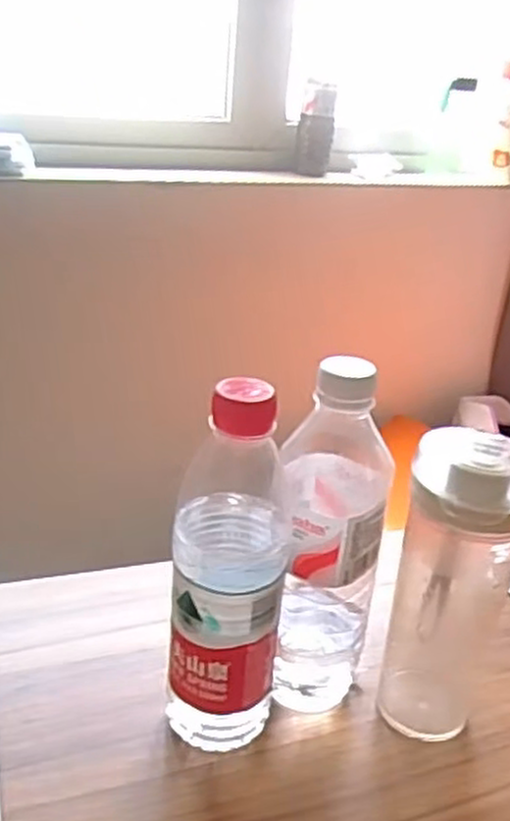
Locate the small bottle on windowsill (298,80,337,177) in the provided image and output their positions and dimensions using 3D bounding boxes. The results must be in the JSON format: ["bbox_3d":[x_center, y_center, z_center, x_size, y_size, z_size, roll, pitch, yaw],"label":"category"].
[{"bbox_3d":[0.112,-0.511,1.367,0.065,0.159,0.073,7,26,2],"label":"small bottle on windowsill"}]

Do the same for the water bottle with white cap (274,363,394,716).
[{"bbox_3d":[0.044,0.079,0.445,0.058,0.227,0.074,9,26,8],"label":"water bottle with white cap"}]

